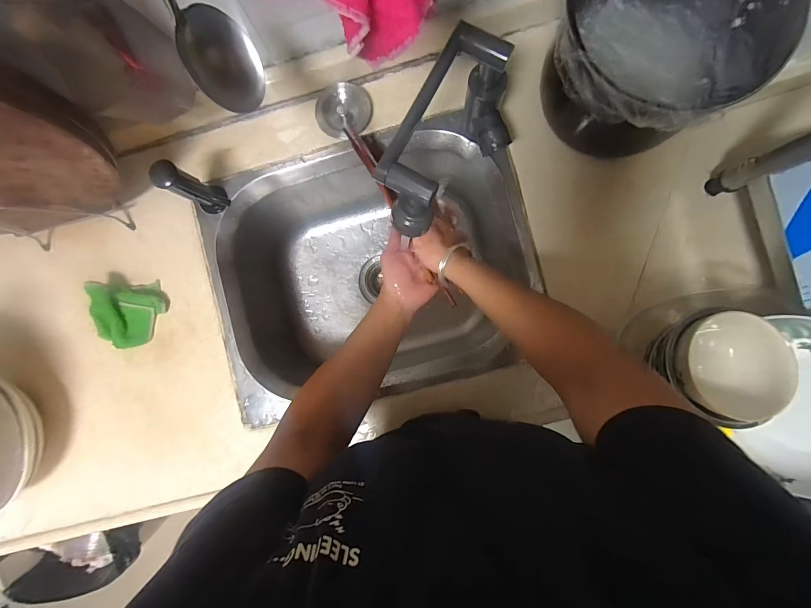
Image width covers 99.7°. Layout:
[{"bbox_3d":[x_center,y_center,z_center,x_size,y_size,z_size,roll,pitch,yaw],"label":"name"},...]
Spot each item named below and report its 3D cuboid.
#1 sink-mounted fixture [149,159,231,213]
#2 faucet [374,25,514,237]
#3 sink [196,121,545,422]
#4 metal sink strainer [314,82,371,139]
[{"bbox_3d":[-0.319,-0.170,0.500,0.035,0.114,0.043,25,90,4],"label":"sink-mounted fixture"},{"bbox_3d":[0.053,-0.185,0.417,0.088,0.147,0.224,29,90,4],"label":"faucet"},{"bbox_3d":[-0.045,-0.059,0.637,0.496,0.230,0.406,-14,88,3],"label":"sink"},{"bbox_3d":[-0.097,-0.301,0.533,0.085,0.016,0.074,-15,113,9],"label":"metal sink strainer"}]

